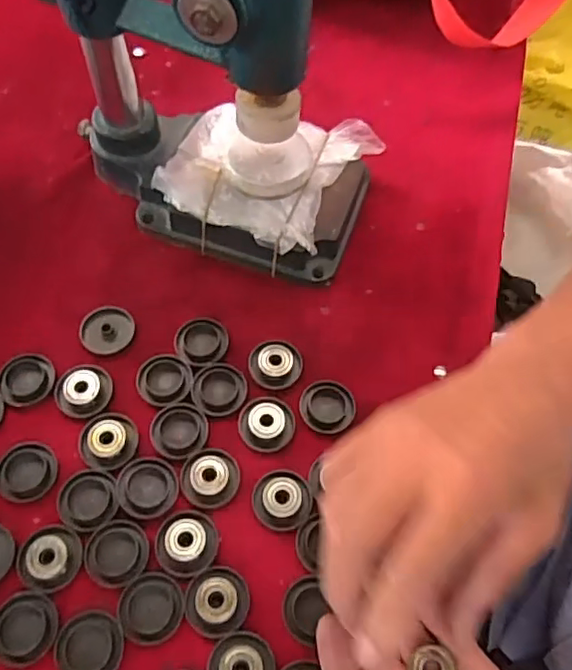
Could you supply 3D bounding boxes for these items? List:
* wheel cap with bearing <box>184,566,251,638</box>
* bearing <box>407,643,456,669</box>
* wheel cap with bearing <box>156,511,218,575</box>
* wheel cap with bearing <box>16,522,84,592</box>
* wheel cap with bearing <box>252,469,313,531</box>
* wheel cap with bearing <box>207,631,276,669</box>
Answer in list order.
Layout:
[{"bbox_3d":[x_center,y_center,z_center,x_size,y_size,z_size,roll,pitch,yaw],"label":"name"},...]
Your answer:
[{"bbox_3d":[-0.036,0.137,0.307,0.032,0.005,0.033,2,63,-3],"label":"wheel cap with bearing"},{"bbox_3d":[0.068,0.156,0.277,0.020,0.007,0.020,4,63,-2],"label":"bearing"},{"bbox_3d":[-0.054,0.111,0.318,0.032,0.007,0.033,2,63,-3],"label":"wheel cap with bearing"},{"bbox_3d":[-0.125,0.117,0.312,0.032,0.006,0.032,2,63,-3],"label":"wheel cap with bearing"},{"bbox_3d":[-0.002,0.091,0.331,0.033,0.009,0.033,2,63,-3],"label":"wheel cap with bearing"},{"bbox_3d":[-0.022,0.165,0.293,0.032,0.005,0.033,2,63,-3],"label":"wheel cap with bearing"}]

